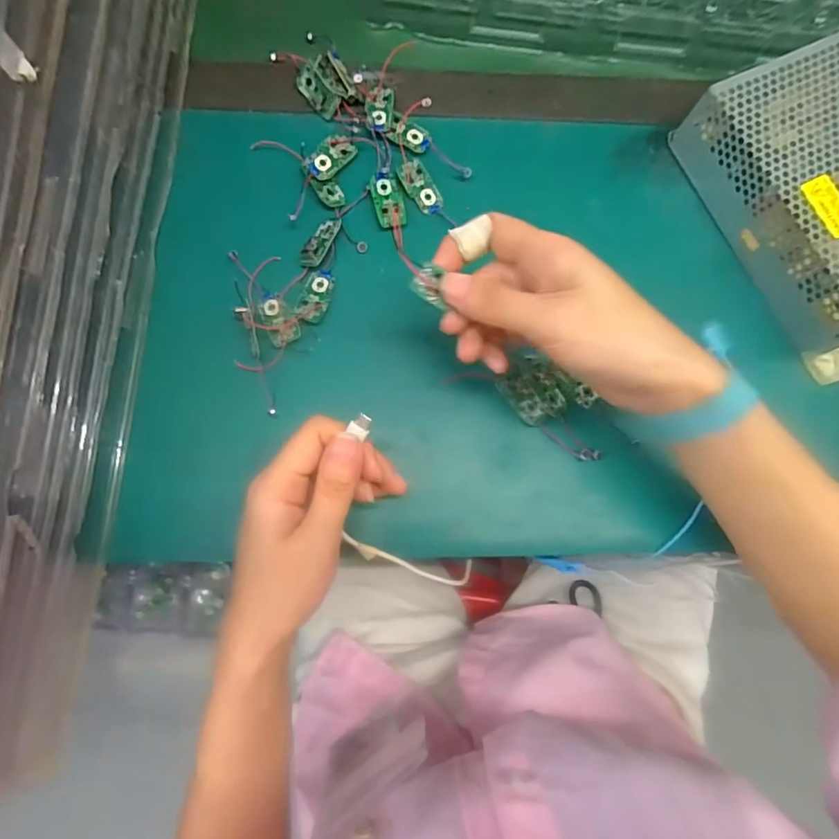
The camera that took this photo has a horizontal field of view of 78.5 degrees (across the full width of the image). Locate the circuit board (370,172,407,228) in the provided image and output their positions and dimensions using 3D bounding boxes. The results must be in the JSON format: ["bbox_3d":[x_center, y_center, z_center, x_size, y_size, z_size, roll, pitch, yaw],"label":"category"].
[{"bbox_3d":[-0.021,-0.146,0.344,0.019,0.007,0.038,-13,80,-6],"label":"circuit board"}]

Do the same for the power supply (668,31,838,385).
[{"bbox_3d":[0.272,-0.140,0.335,0.110,0.041,0.199,-25,82,-8],"label":"power supply"}]

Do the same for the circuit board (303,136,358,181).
[{"bbox_3d":[-0.060,-0.176,0.344,0.019,0.004,0.038,46,75,-15],"label":"circuit board"}]

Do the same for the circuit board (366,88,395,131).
[{"bbox_3d":[-0.027,-0.214,0.355,0.019,0.005,0.036,-2,79,-4],"label":"circuit board"}]

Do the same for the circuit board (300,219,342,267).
[{"bbox_3d":[-0.065,-0.116,0.336,0.015,0.009,0.037,28,79,2],"label":"circuit board"}]

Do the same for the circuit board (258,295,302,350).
[{"bbox_3d":[-0.089,-0.063,0.324,0.020,0.004,0.036,-27,82,-8],"label":"circuit board"}]

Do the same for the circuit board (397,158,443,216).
[{"bbox_3d":[0.001,-0.158,0.350,0.020,0.009,0.036,-33,83,-9],"label":"circuit board"}]

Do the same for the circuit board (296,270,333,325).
[{"bbox_3d":[-0.067,-0.080,0.332,0.017,0.004,0.039,11,68,1],"label":"circuit board"}]

